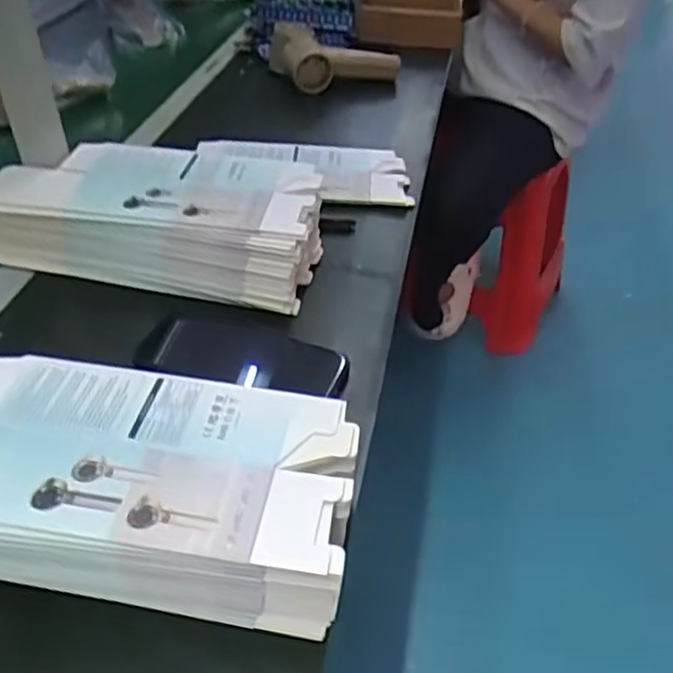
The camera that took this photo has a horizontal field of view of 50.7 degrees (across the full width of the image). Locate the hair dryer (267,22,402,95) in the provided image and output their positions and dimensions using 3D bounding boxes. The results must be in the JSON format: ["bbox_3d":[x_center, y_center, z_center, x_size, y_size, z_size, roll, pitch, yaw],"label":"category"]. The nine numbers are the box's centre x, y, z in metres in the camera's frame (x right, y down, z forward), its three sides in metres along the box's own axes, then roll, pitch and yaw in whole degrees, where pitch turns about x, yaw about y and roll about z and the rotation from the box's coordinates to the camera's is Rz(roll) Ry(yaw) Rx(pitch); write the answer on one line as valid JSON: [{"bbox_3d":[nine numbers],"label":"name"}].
[{"bbox_3d":[-0.005,-0.394,1.003,0.149,0.077,0.121,-20,44,-23],"label":"hair dryer"}]

